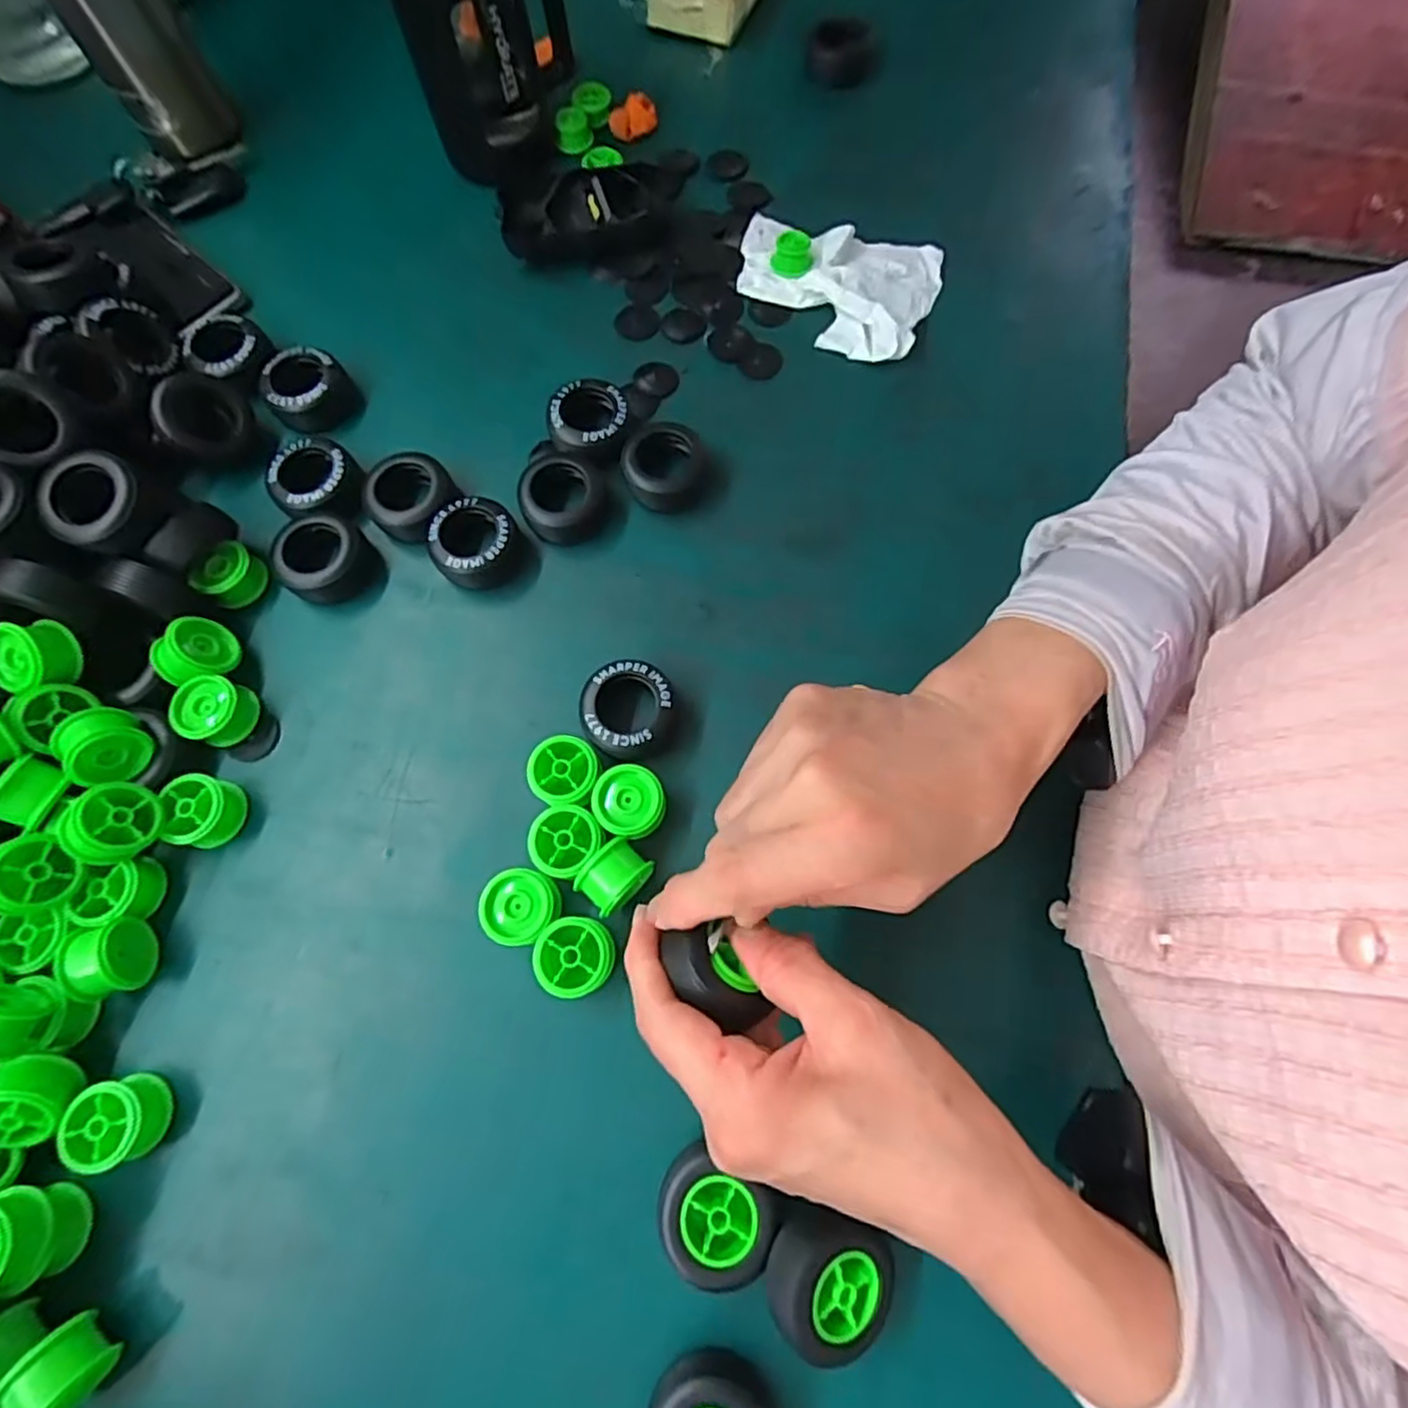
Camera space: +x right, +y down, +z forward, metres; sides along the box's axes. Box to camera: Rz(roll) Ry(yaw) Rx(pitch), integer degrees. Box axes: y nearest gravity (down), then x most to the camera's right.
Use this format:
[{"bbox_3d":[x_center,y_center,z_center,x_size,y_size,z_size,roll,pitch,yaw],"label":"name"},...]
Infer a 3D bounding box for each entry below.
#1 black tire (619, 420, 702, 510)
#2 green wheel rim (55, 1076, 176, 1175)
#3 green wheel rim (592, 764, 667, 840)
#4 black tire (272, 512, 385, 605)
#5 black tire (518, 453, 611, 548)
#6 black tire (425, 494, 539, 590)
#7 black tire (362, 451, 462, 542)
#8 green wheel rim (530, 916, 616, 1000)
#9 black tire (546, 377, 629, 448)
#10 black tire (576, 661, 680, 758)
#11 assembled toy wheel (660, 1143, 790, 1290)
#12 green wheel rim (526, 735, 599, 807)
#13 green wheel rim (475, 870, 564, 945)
[{"bbox_3d":[-0.024,-0.139,0.395,0.046,0.025,0.048,0,73,1],"label":"black tire"},{"bbox_3d":[-0.256,0.182,0.298,0.031,0.025,0.033,0,73,1],"label":"green wheel rim"},{"bbox_3d":[-0.036,0.049,0.337,0.034,0.021,0.033,0,73,1],"label":"green wheel rim"},{"bbox_3d":[-0.211,-0.080,0.382,0.047,0.024,0.044,0,73,1],"label":"black tire"},{"bbox_3d":[-0.080,-0.119,0.393,0.047,0.026,0.045,0,73,1],"label":"black tire"},{"bbox_3d":[-0.126,-0.089,0.383,0.050,0.022,0.053,0,73,1],"label":"black tire"},{"bbox_3d":[-0.170,-0.119,0.396,0.044,0.027,0.048,0,73,1],"label":"black tire"},{"bbox_3d":[-0.059,0.117,0.317,0.035,0.026,0.033,0,73,1],"label":"green wheel rim"},{"bbox_3d":[-0.068,-0.169,0.405,0.046,0.022,0.046,0,73,1],"label":"black tire"},{"bbox_3d":[-0.037,0.003,0.350,0.049,0.021,0.049,0,73,1],"label":"black tire"},{"bbox_3d":[0.004,0.210,0.281,0.045,0.025,0.042,0,73,1],"label":"assembled toy wheel"},{"bbox_3d":[-0.069,0.035,0.341,0.033,0.021,0.033,0,73,1],"label":"green wheel rim"},{"bbox_3d":[-0.085,0.096,0.322,0.035,0.023,0.033,0,73,1],"label":"green wheel rim"}]

